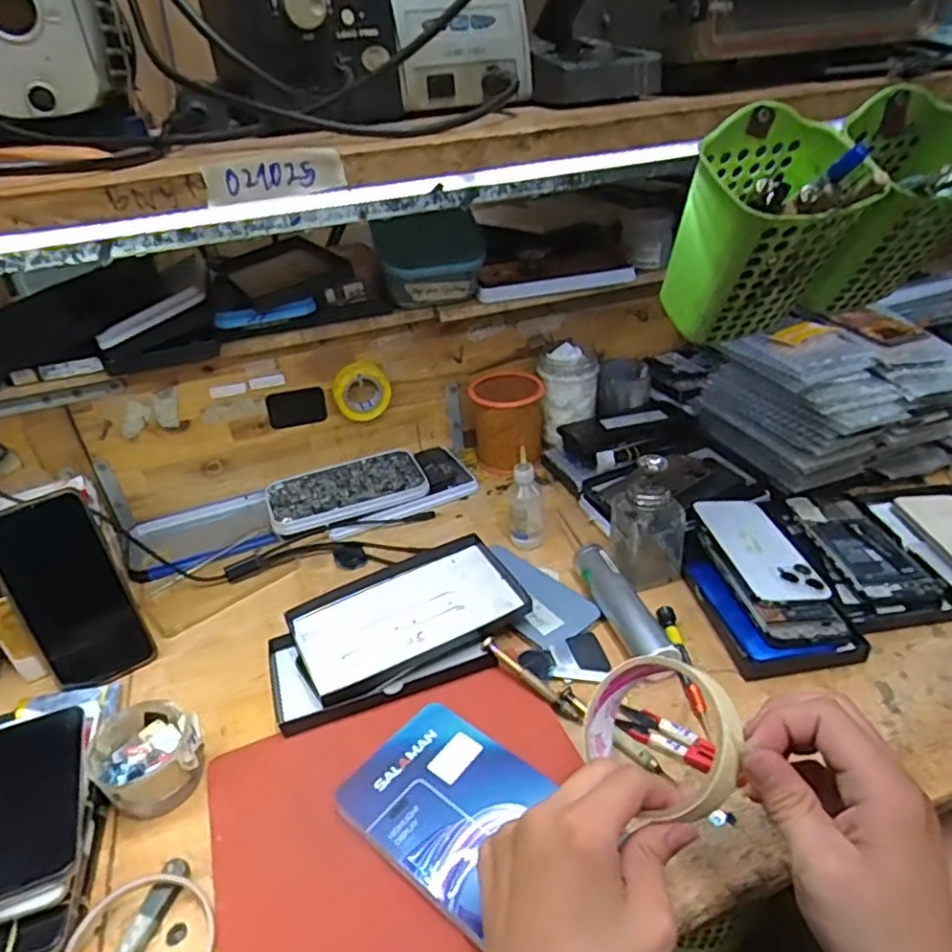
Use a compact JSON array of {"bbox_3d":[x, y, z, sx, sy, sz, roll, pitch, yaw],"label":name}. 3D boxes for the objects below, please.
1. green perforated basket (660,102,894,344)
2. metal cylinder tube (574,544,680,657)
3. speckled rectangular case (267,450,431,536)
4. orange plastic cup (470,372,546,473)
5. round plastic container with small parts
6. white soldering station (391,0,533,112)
[{"bbox_3d":[0.190,-0.152,0.426,0.101,0.132,0.094,-10,33,-7],"label":"green perforated basket"},{"bbox_3d":[0.124,0.109,0.581,0.029,0.029,0.150,-13,33,-11],"label":"metal cylinder tube"},{"bbox_3d":[-0.149,0.013,0.770,0.175,0.017,0.102,-16,34,-16],"label":"speckled rectangular case"},{"bbox_3d":[0.039,-0.059,0.794,0.085,0.095,0.088,-4,32,2],"label":"orange plastic cup"},{"bbox_3d":[-0.234,0.200,0.478,0.071,0.044,0.066,-4,32,2],"label":"round plastic container with small parts"},{"bbox_3d":[-0.012,-0.346,0.495,0.097,0.121,0.086,-7,32,-2],"label":"white soldering station"}]

